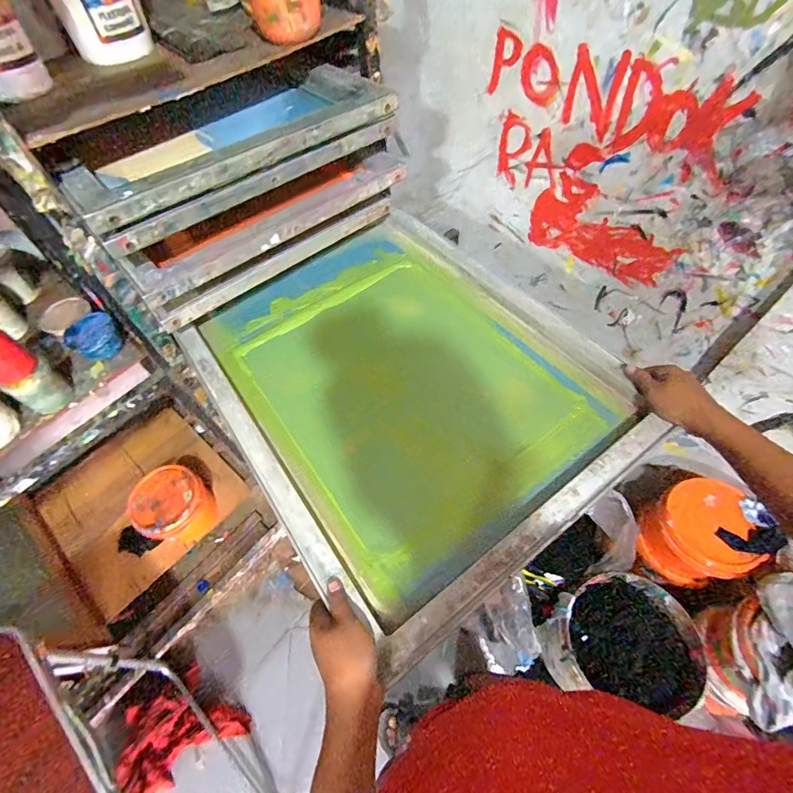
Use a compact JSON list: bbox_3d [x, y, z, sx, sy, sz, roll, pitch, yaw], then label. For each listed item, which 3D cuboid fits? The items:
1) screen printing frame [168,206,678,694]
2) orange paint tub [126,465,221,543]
[{"bbox_3d":[0.018,-0.023,0.623,0.494,0.054,0.578,-32,59,-17],"label":"screen printing frame"},{"bbox_3d":[-0.718,0.365,1.344,0.189,0.215,0.219,33,64,24],"label":"orange paint tub"}]

